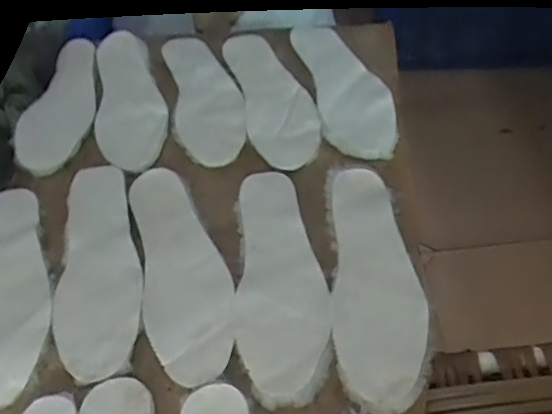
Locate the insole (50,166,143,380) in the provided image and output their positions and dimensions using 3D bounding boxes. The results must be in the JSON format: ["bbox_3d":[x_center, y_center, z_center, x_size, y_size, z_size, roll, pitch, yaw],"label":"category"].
[{"bbox_3d":[-0.185,0.058,0.608,0.086,0.013,0.242,-9,56,0],"label":"insole"}]

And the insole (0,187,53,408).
[{"bbox_3d":[-0.274,0.079,0.599,0.085,0.010,0.244,-10,52,-1],"label":"insole"}]

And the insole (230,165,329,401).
[{"bbox_3d":[0.005,0.068,0.583,0.088,0.015,0.252,-4,52,3],"label":"insole"}]

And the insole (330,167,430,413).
[{"bbox_3d":[0.099,0.069,0.576,0.086,0.024,0.254,2,54,1],"label":"insole"}]

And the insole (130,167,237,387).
[{"bbox_3d":[-0.096,0.055,0.597,0.088,0.012,0.256,-14,52,-4],"label":"insole"}]

